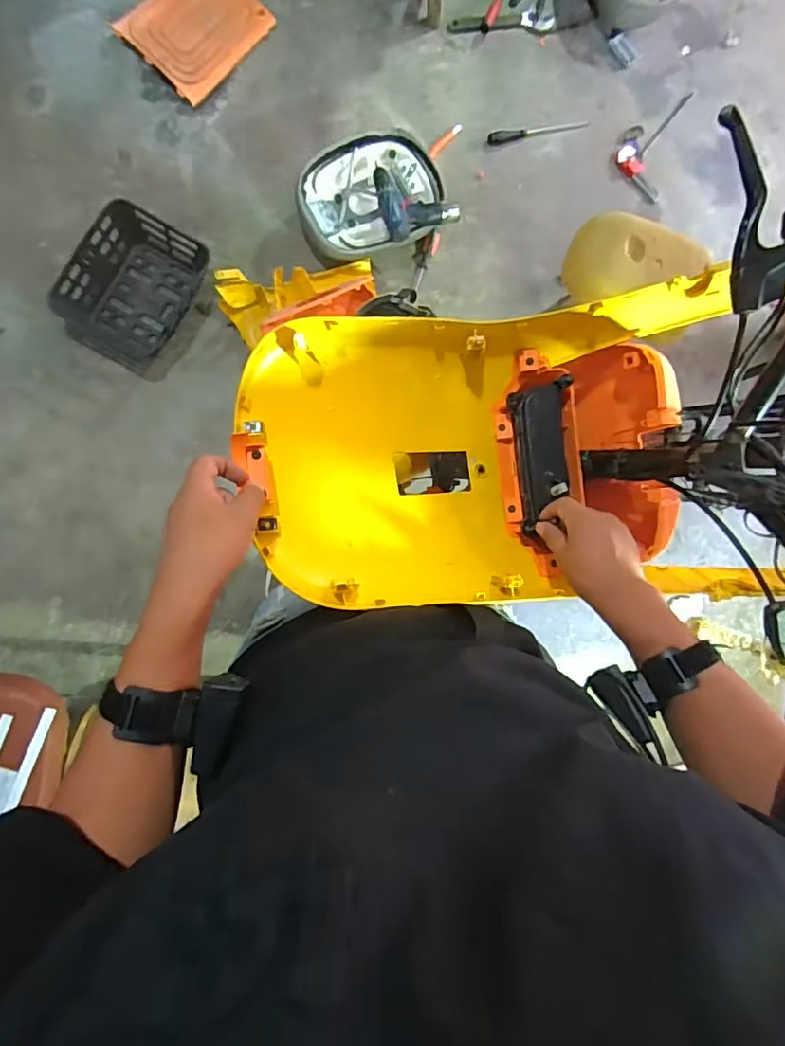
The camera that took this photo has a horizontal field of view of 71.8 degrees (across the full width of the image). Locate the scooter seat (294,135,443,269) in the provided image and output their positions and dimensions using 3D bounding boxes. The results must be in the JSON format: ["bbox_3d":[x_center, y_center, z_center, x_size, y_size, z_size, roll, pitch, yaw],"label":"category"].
[{"bbox_3d":[-0.052,-0.810,1.360,0.369,0.100,0.279,-24,90,-7],"label":"scooter seat"}]

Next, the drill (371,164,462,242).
[{"bbox_3d":[0.049,-0.793,1.307,0.175,0.059,0.195,-21,90,-7],"label":"drill"}]

